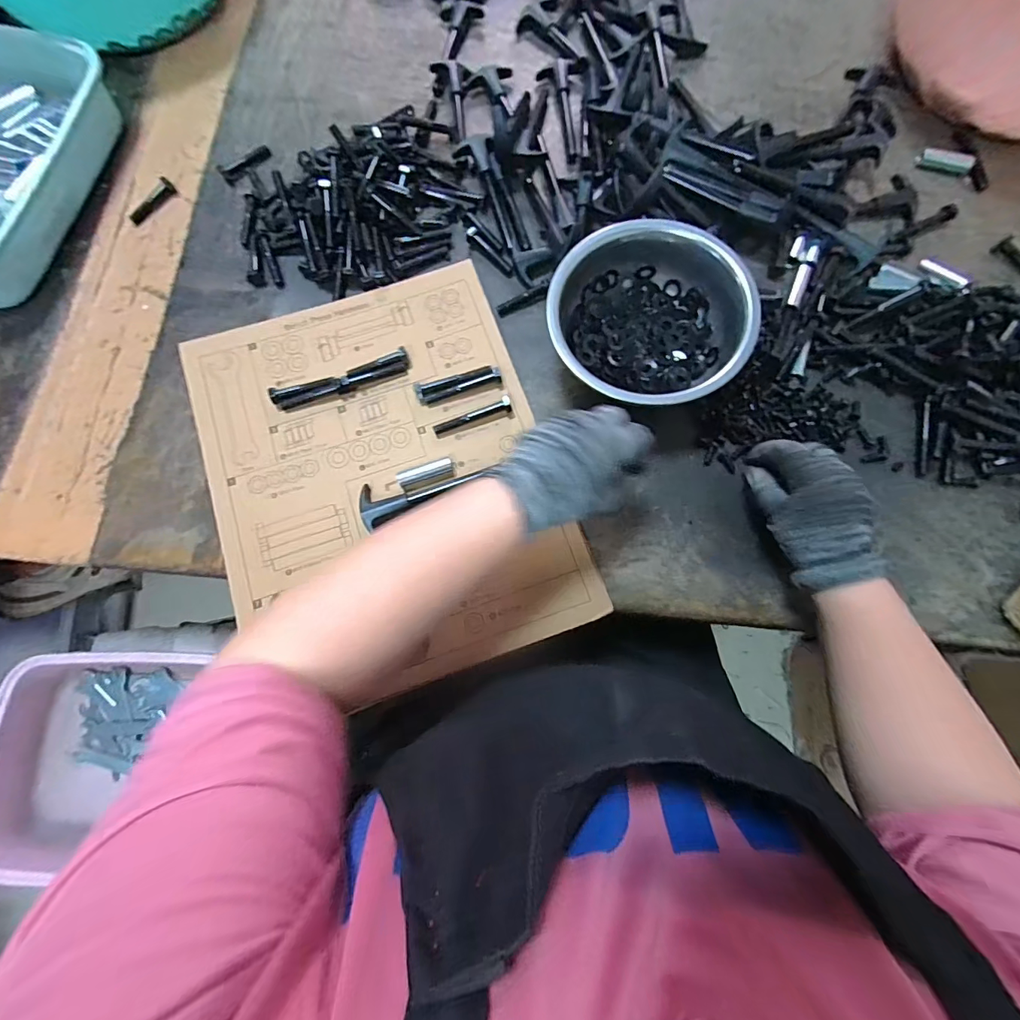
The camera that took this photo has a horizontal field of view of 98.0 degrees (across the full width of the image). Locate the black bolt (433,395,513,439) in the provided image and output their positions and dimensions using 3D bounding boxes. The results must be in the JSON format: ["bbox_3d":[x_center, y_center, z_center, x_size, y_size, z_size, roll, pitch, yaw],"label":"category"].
[{"bbox_3d":[-0.034,-0.087,0.410,0.074,0.015,0.013,-18,76,-4],"label":"black bolt"}]

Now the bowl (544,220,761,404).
[{"bbox_3d":[0.126,-0.167,0.398,0.162,0.058,0.162,0,75,1],"label":"bowl"}]

